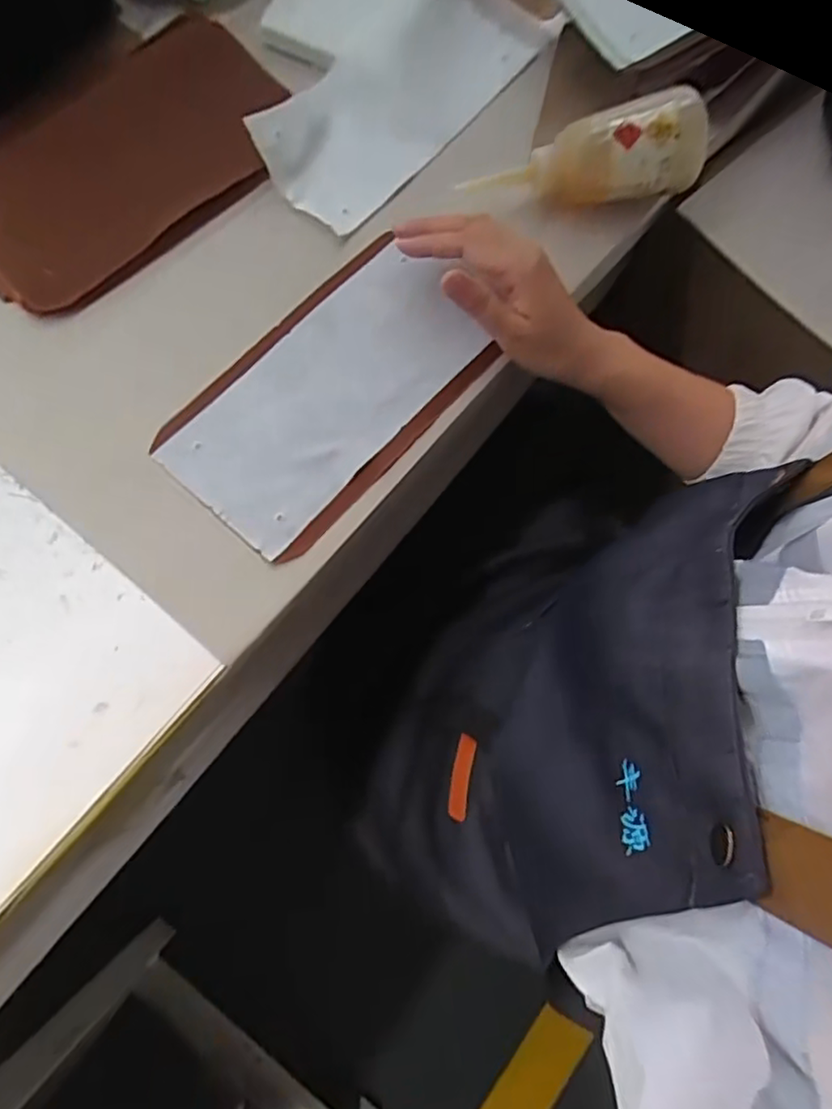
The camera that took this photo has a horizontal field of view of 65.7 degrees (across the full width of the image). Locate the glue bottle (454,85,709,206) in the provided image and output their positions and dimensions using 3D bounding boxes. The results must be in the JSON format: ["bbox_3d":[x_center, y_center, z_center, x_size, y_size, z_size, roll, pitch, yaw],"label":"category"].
[{"bbox_3d":[0.125,-0.298,0.489,0.173,0.050,0.055,-9,72,8],"label":"glue bottle"}]

